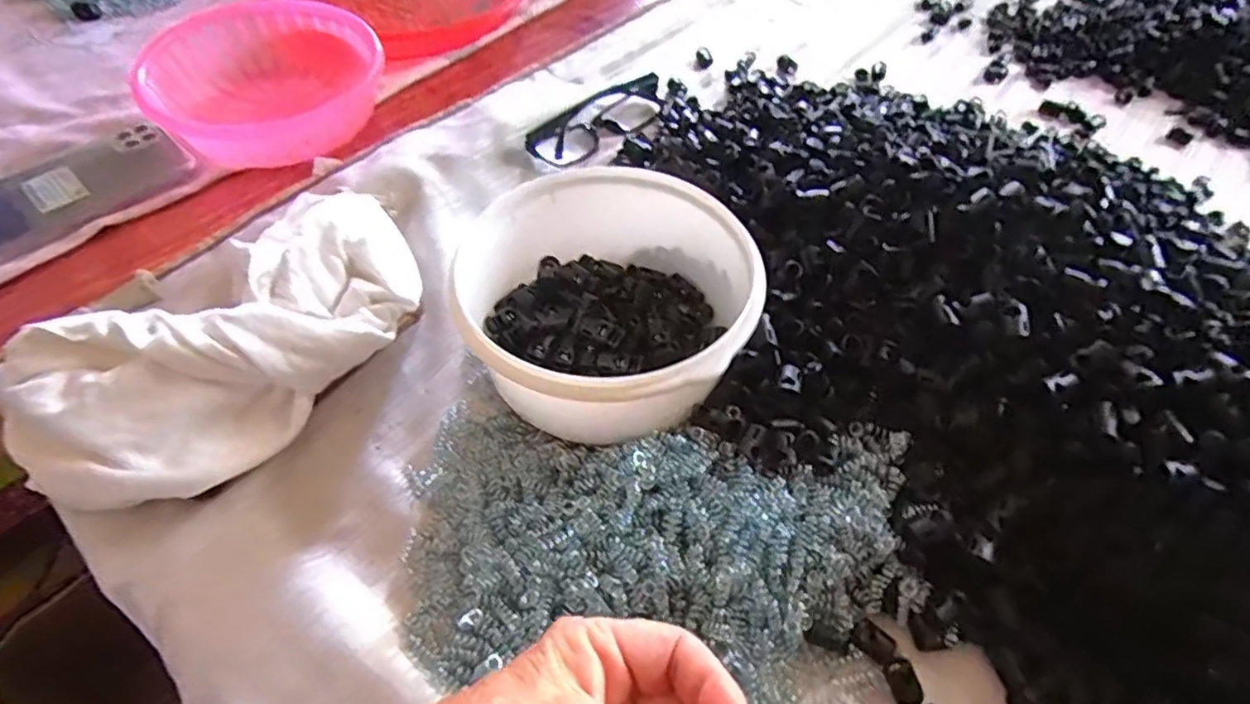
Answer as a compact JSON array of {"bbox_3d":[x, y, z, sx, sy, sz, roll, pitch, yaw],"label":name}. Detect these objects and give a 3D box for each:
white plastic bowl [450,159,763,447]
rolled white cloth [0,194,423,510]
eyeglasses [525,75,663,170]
[{"bbox_3d":[-0.007,-0.028,0.370,0.161,0.090,0.150,1,55,-2],"label":"white plastic bowl"},{"bbox_3d":[-0.210,-0.012,0.358,0.122,0.063,0.222,36,61,20],"label":"rolled white cloth"},{"bbox_3d":[-0.017,-0.194,0.519,0.046,0.026,0.143,40,62,22],"label":"eyeglasses"}]

